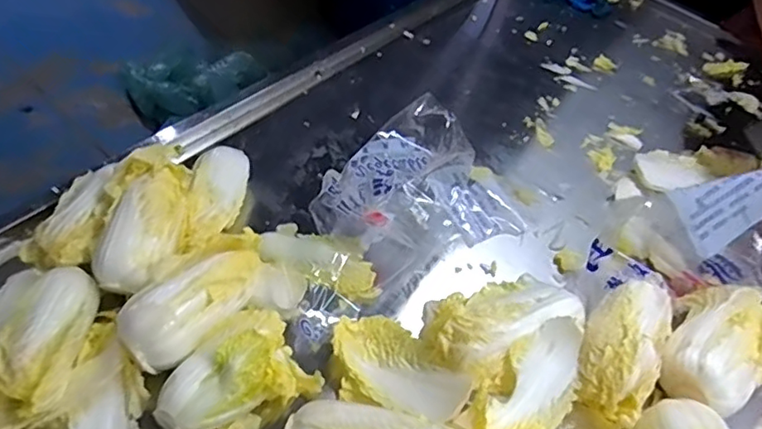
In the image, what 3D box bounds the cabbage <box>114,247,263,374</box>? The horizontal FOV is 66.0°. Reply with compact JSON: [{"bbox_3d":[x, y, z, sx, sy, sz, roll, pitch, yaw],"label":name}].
[{"bbox_3d":[-0.159,0.071,0.503,0.067,0.056,0.135,32,54,19],"label":"cabbage"}]

